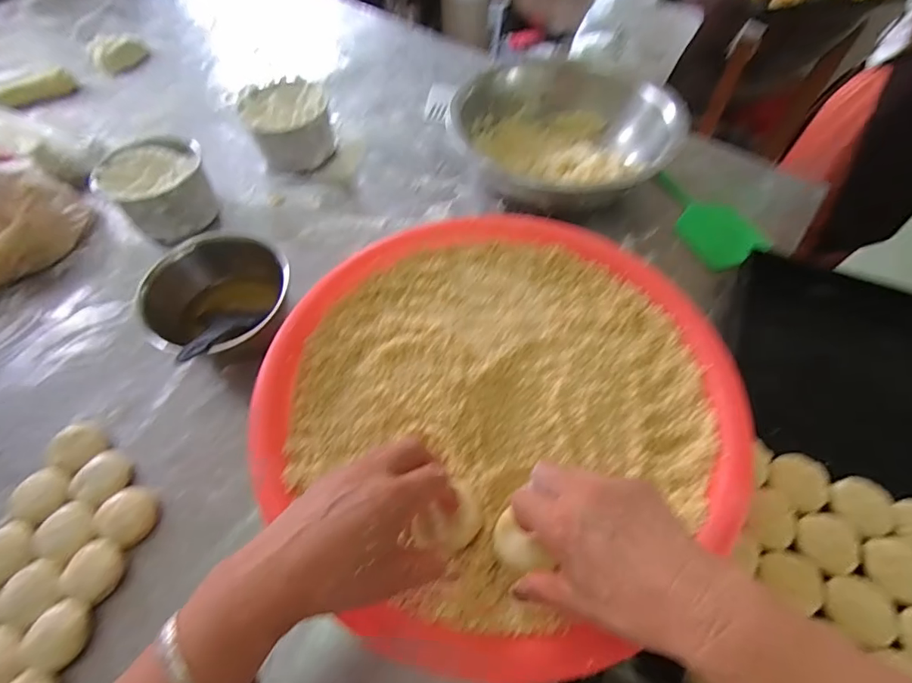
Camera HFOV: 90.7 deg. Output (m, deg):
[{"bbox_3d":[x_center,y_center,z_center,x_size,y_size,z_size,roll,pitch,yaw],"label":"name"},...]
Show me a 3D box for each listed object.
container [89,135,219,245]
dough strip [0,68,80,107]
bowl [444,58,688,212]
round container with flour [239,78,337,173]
[{"bbox_3d":[-0.444,-0.232,0.684,0.135,0.094,0.149,-25,62,-14],"label":"container"},{"bbox_3d":[-0.753,-0.450,0.800,0.022,0.036,0.195,7,40,2],"label":"dough strip"},{"bbox_3d":[0.168,-0.322,0.729,0.291,0.145,0.293,0,59,1],"label":"bowl"},{"bbox_3d":[-0.282,-0.369,0.776,0.129,0.082,0.139,0,59,1],"label":"round container with flour"}]

